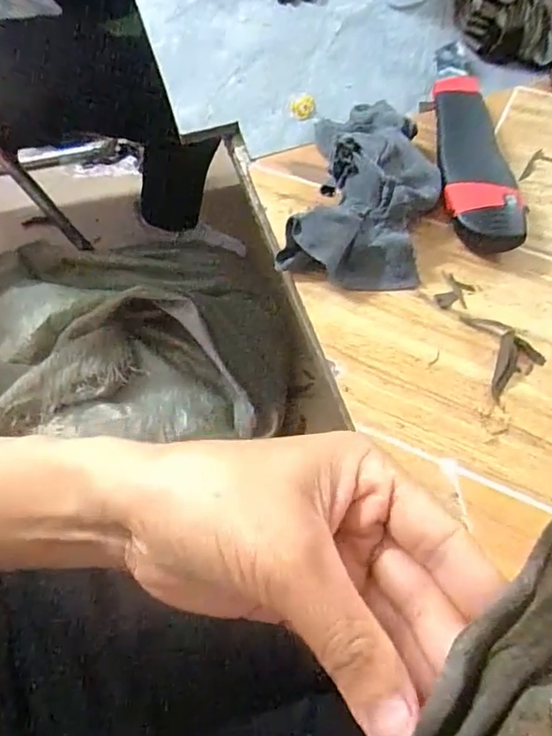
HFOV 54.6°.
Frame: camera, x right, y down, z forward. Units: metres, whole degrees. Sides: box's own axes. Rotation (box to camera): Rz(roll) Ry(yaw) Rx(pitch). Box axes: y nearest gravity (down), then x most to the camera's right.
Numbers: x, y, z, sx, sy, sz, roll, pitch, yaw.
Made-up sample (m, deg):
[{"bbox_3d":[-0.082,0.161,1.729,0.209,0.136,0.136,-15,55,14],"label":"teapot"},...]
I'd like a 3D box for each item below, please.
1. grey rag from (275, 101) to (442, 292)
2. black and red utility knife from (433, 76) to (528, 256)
[{"bbox_3d":[0.055,-0.113,0.318,0.081,0.036,0.138,11,64,8],"label":"grey rag"},{"bbox_3d":[0.117,-0.129,0.325,0.038,0.023,0.134,-2,63,2],"label":"black and red utility knife"}]

